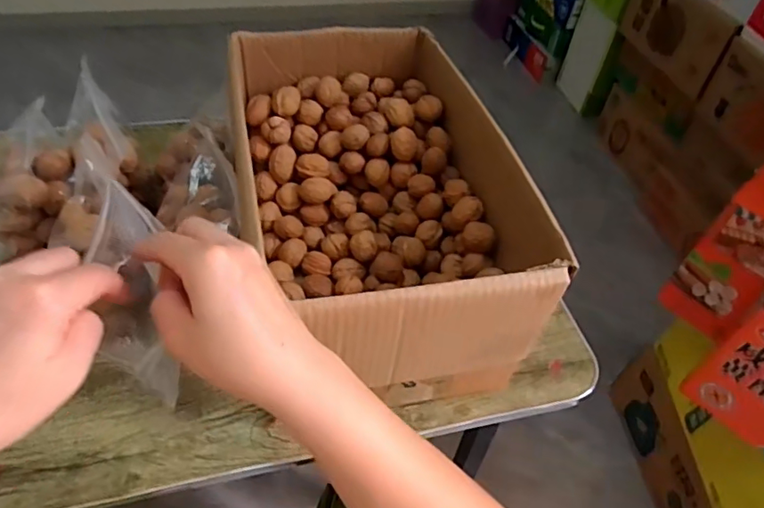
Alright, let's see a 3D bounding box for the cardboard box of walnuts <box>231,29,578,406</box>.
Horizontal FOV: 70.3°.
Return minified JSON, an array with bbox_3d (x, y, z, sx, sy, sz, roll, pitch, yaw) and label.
[{"bbox_3d":[-0.017,-0.065,0.580,0.255,0.161,0.427,-10,50,-15],"label":"cardboard box of walnuts"}]

